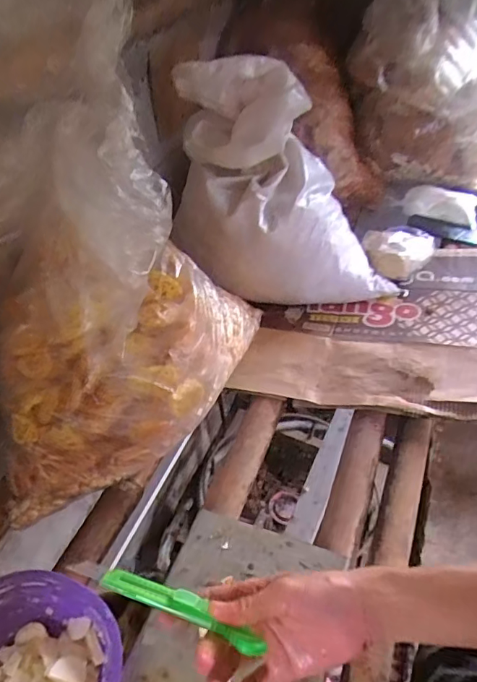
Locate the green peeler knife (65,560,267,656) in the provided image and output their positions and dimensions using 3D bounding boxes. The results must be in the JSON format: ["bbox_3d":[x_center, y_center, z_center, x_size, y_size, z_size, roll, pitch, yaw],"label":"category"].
[{"bbox_3d":[-0.061,0.209,0.400,0.166,0.015,0.023,14,47,19],"label":"green peeler knife"}]

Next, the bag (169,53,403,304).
[{"bbox_3d":[0.081,-0.275,0.904,0.386,0.378,0.210,-6,44,-1],"label":"bag"}]

